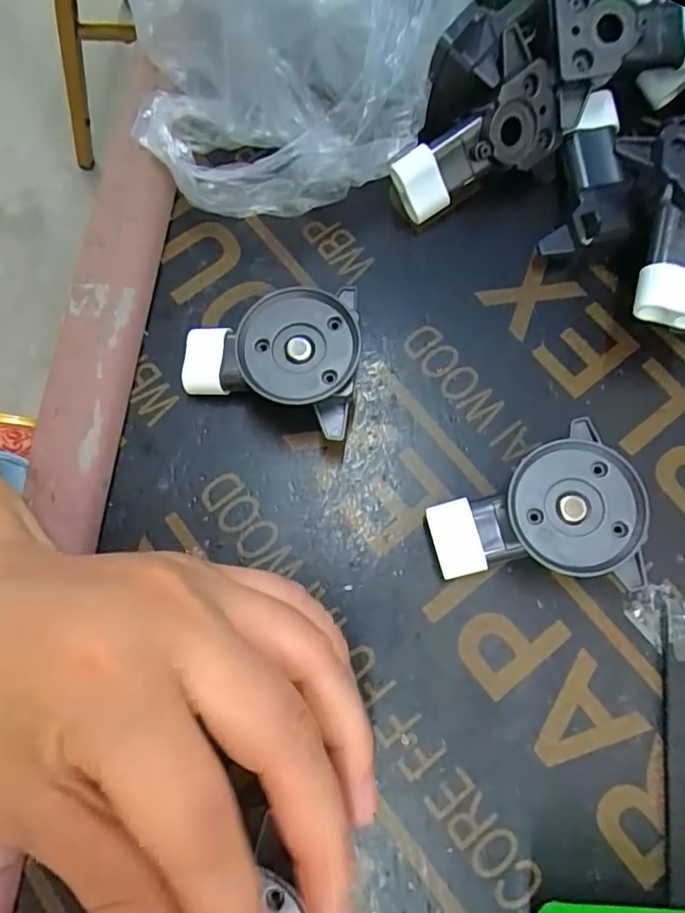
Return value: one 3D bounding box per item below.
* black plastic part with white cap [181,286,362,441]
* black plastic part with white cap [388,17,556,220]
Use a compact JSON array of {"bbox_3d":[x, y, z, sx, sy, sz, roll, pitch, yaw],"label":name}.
[{"bbox_3d":[-0.027,-0.035,0.203,0.063,0.032,0.045,9,76,3],"label":"black plastic part with white cap"},{"bbox_3d":[0.052,-0.126,0.222,0.070,0.044,0.016,-32,31,9],"label":"black plastic part with white cap"}]

